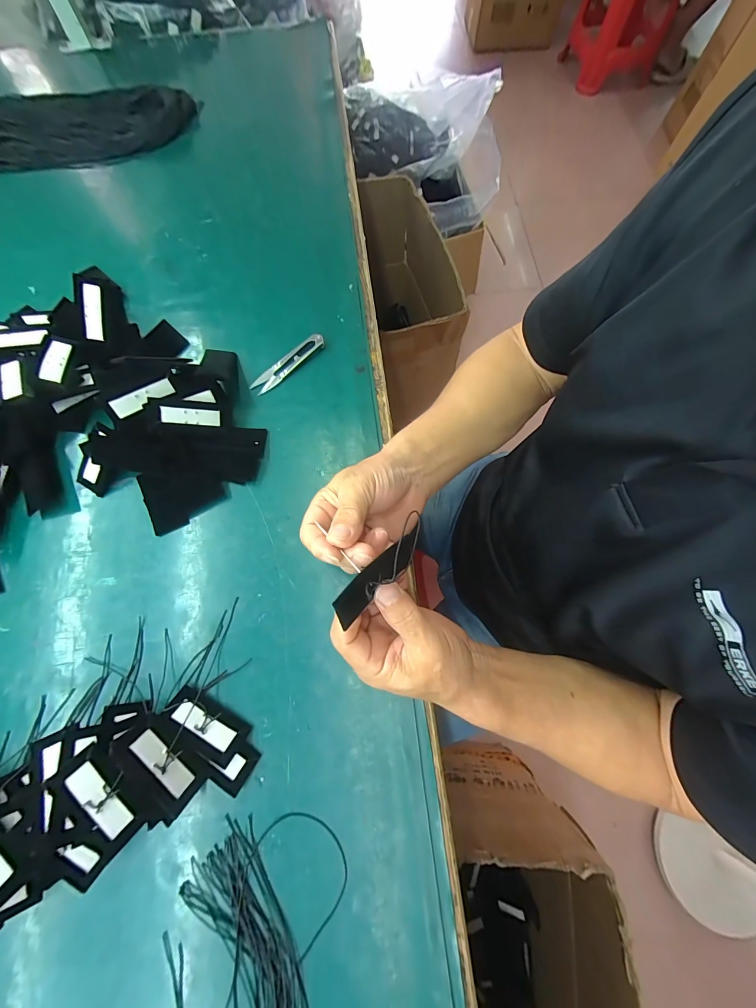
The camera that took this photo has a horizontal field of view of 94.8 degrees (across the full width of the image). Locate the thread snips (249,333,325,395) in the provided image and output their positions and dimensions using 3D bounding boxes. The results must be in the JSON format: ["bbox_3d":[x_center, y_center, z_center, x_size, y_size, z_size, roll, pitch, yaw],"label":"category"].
[{"bbox_3d":[-0.107,-0.169,0.414,0.103,0.007,0.024,-41,77,-11],"label":"thread snips"}]

